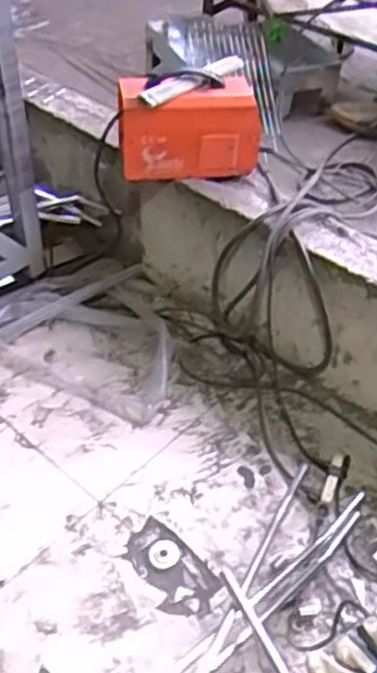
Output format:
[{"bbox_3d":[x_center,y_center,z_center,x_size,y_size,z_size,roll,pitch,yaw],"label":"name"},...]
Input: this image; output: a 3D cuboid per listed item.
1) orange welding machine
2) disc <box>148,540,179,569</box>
[{"bbox_3d":[-0.004,-0.496,1.692,0.325,0.221,0.136,-4,44,-6],"label":"orange welding machine"},{"bbox_3d":[-0.050,0.448,1.496,0.063,0.009,0.058,1,44,-1],"label":"disc"}]

